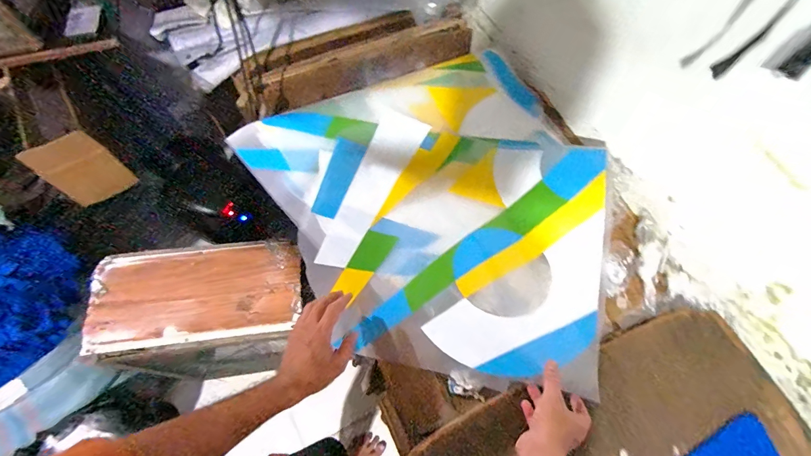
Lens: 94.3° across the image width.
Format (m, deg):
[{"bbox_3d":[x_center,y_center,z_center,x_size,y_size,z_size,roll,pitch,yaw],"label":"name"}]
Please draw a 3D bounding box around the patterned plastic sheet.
[{"bbox_3d":[0.106,-0.036,0.720,0.602,0.094,0.657,-30,70,-13],"label":"patterned plastic sheet"}]

